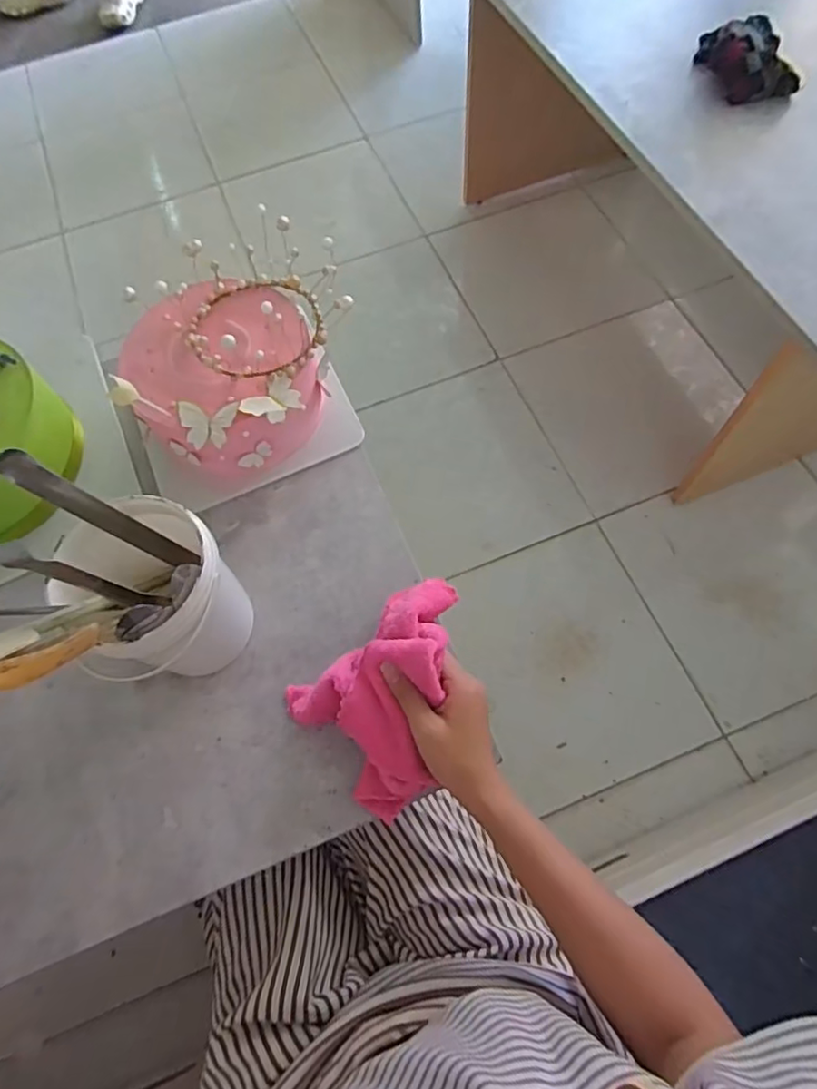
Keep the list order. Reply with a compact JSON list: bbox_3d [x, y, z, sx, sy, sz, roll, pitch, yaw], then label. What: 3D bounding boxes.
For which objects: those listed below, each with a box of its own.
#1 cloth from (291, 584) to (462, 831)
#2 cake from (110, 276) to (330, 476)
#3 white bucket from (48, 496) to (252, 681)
[{"bbox_3d":[-0.003,0.113,0.458,0.156,0.078,0.125,-36,70,-12],"label":"cloth"},{"bbox_3d":[-0.168,-0.163,0.571,0.190,0.117,0.169,-26,68,-8],"label":"cake"},{"bbox_3d":[-0.182,0.043,0.467,0.113,0.145,0.099,38,74,17],"label":"white bucket"}]

